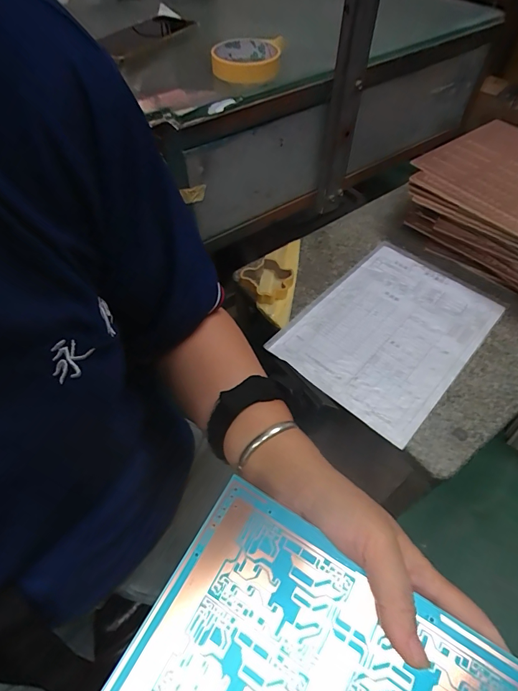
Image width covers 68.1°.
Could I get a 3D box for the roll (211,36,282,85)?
[{"bbox_3d":[-0.016,-0.355,0.476,0.082,0.019,0.096,6,55,5],"label":"roll"}]

